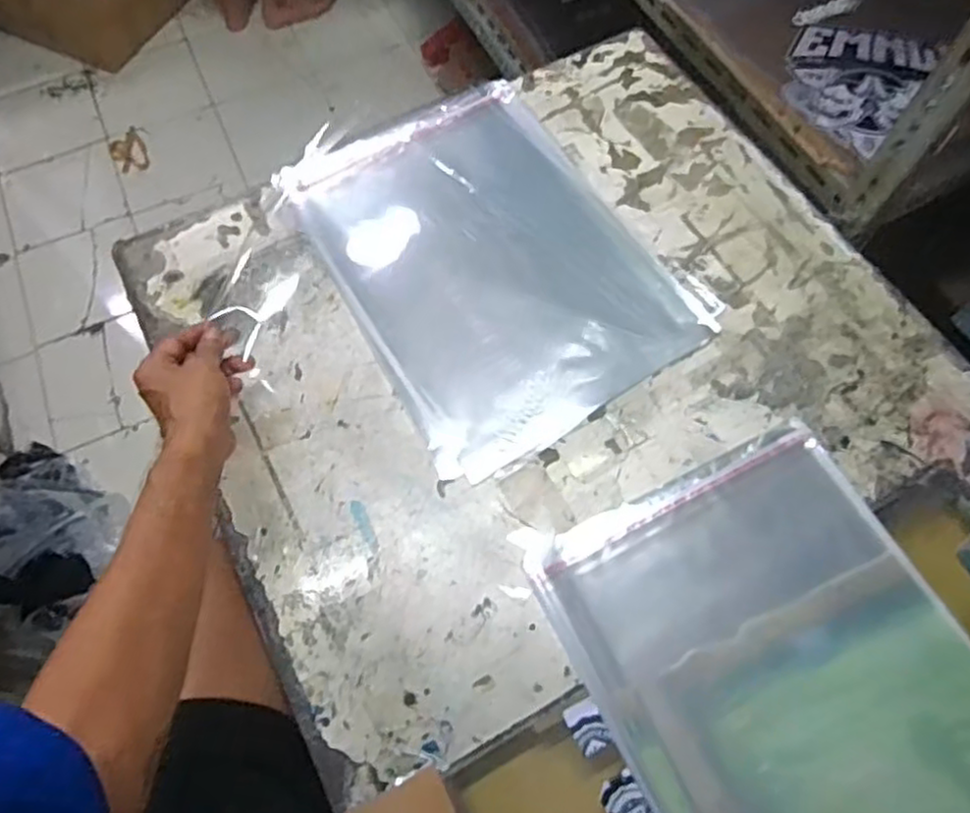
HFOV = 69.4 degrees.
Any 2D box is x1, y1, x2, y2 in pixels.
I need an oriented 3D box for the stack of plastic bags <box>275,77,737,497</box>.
[{"bbox_3d":[-0.001,-0.169,0.772,0.317,0.016,0.438,-31,71,-11],"label":"stack of plastic bags"}]

